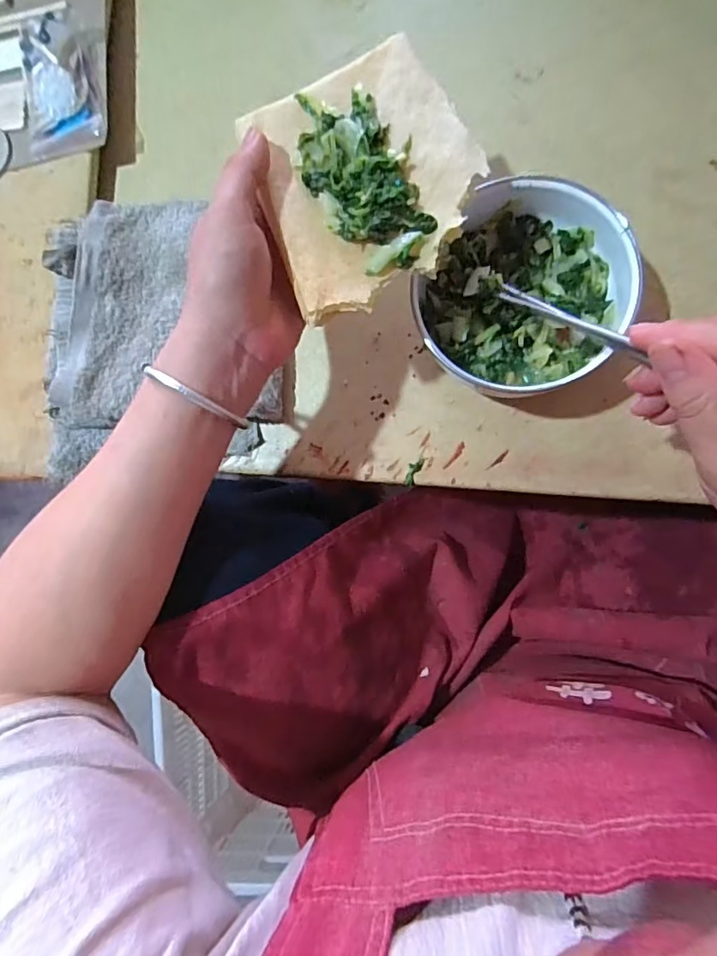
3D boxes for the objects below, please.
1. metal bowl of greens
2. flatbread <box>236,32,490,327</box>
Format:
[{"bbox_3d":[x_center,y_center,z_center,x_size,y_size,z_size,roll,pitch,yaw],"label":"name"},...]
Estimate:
[{"bbox_3d":[0.113,-0.127,0.355,0.132,0.063,0.128,-1,85,10],"label":"metal bowl of greens"},{"bbox_3d":[0.002,-0.177,0.292,0.123,0.014,0.137,-27,82,6],"label":"flatbread"}]

